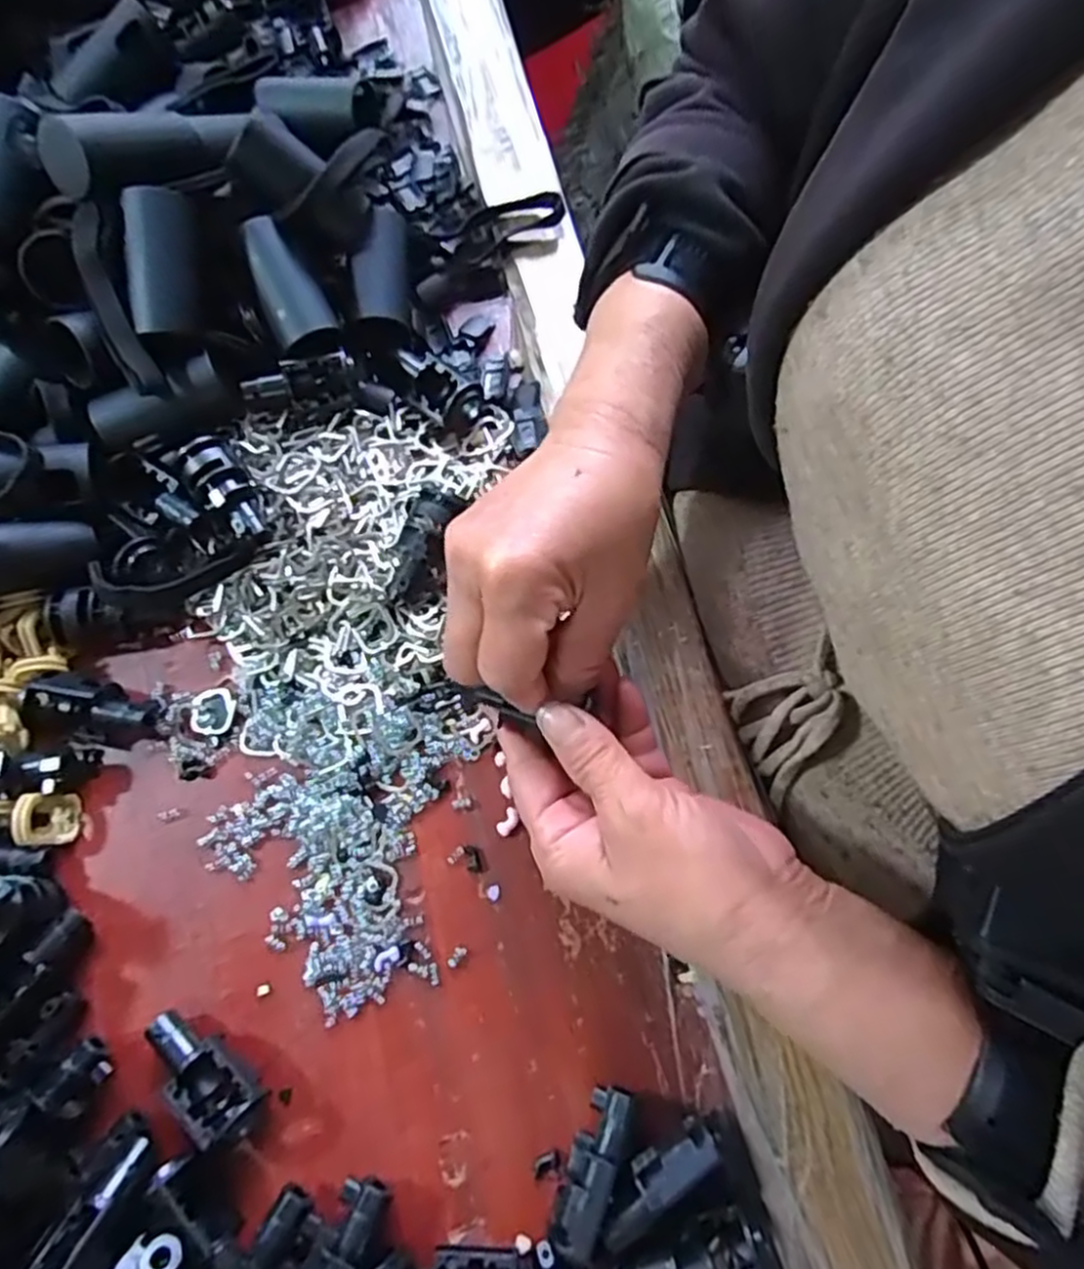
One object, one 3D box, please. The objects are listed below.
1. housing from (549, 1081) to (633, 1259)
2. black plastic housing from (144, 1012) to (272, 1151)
[{"bbox_3d":[0.018,0.186,0.262,0.015,0.022,0.051,22,60,7],"label":"housing"},{"bbox_3d":[-0.128,0.166,0.283,0.025,0.024,0.051,-37,76,-11],"label":"black plastic housing"}]

